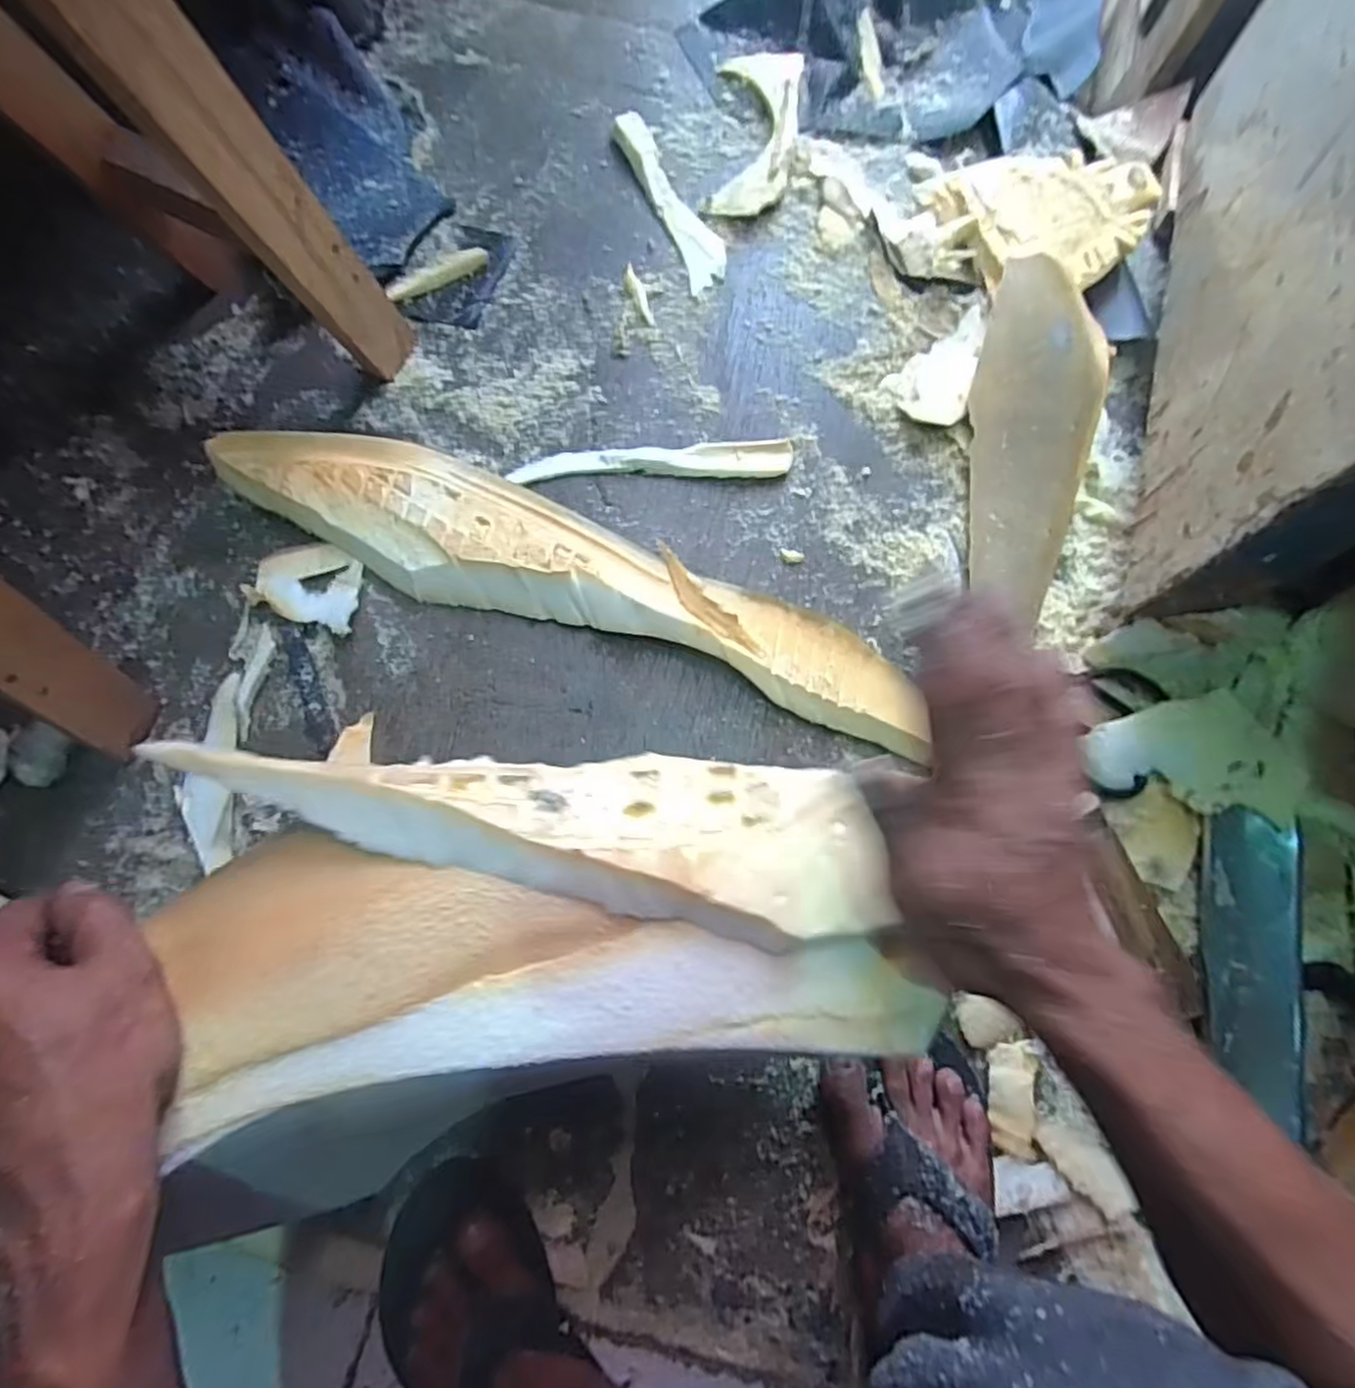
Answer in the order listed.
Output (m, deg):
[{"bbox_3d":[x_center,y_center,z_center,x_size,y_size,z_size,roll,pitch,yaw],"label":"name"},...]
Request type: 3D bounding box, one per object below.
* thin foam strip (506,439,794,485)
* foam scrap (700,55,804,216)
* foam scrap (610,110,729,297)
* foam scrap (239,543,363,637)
[{"bbox_3d":[-0.023,-0.219,0.656,0.257,0.012,0.038,-2,76,-2],"label":"thin foam strip"},{"bbox_3d":[0.083,-0.600,0.743,0.084,0.028,0.212,8,76,1],"label":"foam scrap"},{"bbox_3d":[-0.005,-0.520,0.729,0.049,0.019,0.215,-23,78,-7],"label":"foam scrap"},{"bbox_3d":[-0.319,-0.097,0.610,0.099,0.021,0.071,19,77,3],"label":"foam scrap"}]

